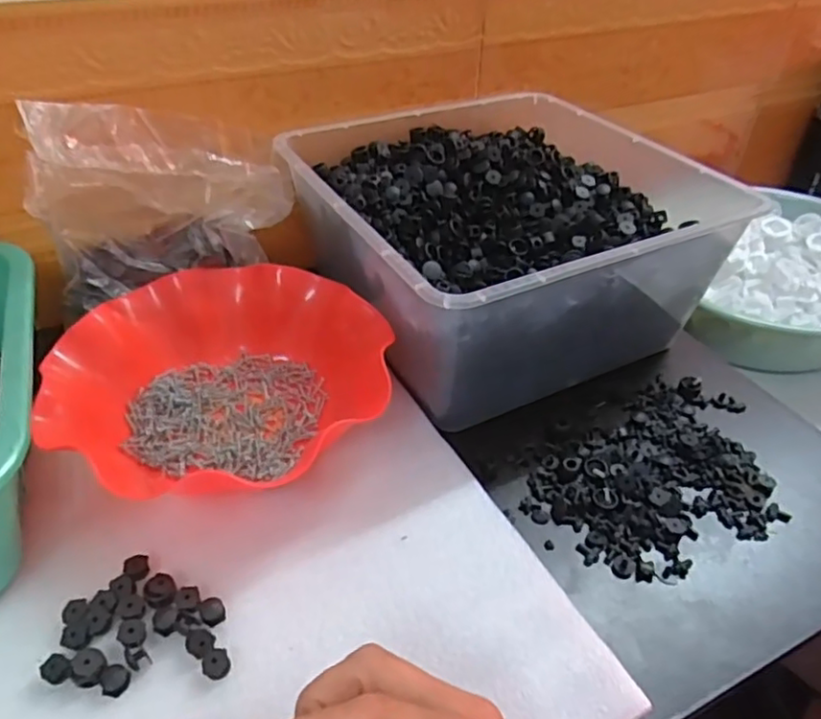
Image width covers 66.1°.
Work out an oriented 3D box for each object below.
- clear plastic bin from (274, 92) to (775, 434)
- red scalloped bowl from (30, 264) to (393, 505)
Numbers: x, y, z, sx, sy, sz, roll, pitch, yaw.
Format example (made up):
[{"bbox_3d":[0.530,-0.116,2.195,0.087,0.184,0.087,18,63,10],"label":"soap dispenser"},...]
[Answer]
[{"bbox_3d":[0.072,-0.112,0.551,0.294,0.132,0.300,-17,46,-22],"label":"clear plastic bin"},{"bbox_3d":[-0.131,0.010,0.453,0.203,0.051,0.210,28,47,27],"label":"red scalloped bowl"}]

